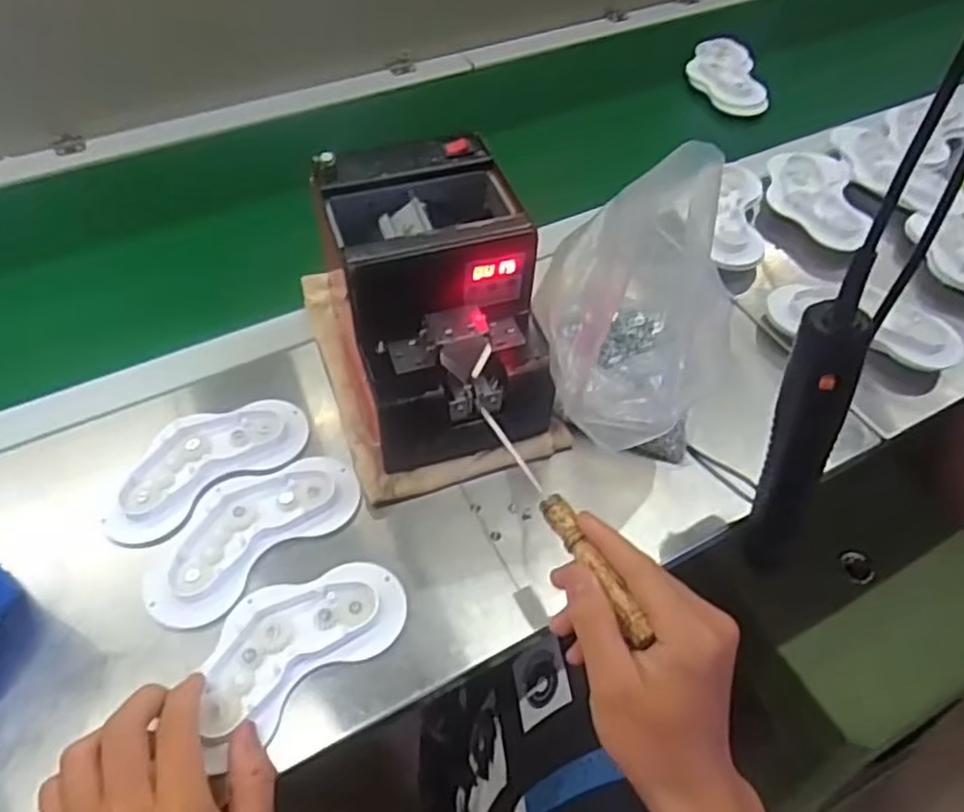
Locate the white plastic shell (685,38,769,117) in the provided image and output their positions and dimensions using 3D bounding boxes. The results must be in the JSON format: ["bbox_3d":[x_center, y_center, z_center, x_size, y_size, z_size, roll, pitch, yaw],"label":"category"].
[{"bbox_3d":[0.307,-0.416,0.912,0.088,0.022,0.146,1,52,0],"label":"white plastic shell"}]

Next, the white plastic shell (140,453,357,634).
[{"bbox_3d":[-0.154,0.081,0.482,0.073,0.015,0.148,36,59,24],"label":"white plastic shell"}]

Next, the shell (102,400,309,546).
[{"bbox_3d":[-0.199,0.038,0.516,0.146,0.015,0.068,-32,59,-23],"label":"shell"}]

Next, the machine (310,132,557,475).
[{"bbox_3d":[-0.030,-0.068,0.508,0.128,0.145,0.192,-15,53,-12],"label":"machine"}]

